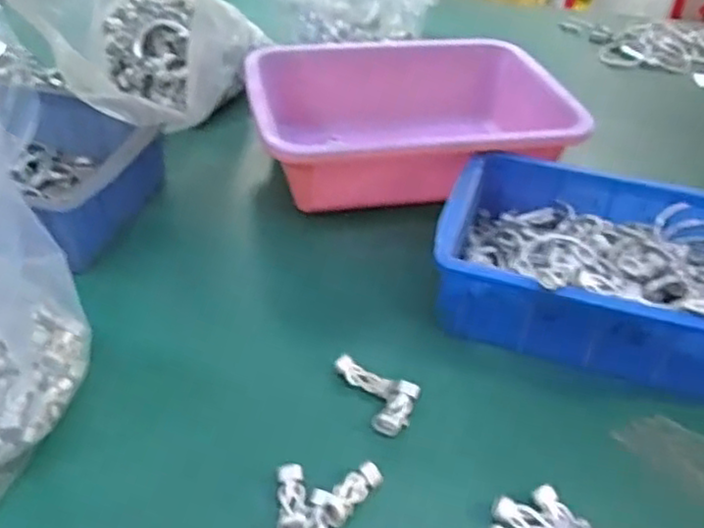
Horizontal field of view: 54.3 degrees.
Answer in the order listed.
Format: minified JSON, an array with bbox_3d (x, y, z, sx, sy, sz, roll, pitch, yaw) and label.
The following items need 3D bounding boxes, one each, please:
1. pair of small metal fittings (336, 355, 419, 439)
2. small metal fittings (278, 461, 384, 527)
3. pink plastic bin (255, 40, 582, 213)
[{"bbox_3d":[0.022,0.086,0.468,0.041,0.009,0.068,-14,42,-22],"label":"pair of small metal fittings"},{"bbox_3d":[-0.013,0.142,0.391,0.059,0.013,0.059,2,38,-3],"label":"small metal fittings"},{"bbox_3d":[0.050,-0.142,0.688,0.291,0.093,0.205,-7,40,-15],"label":"pink plastic bin"}]

